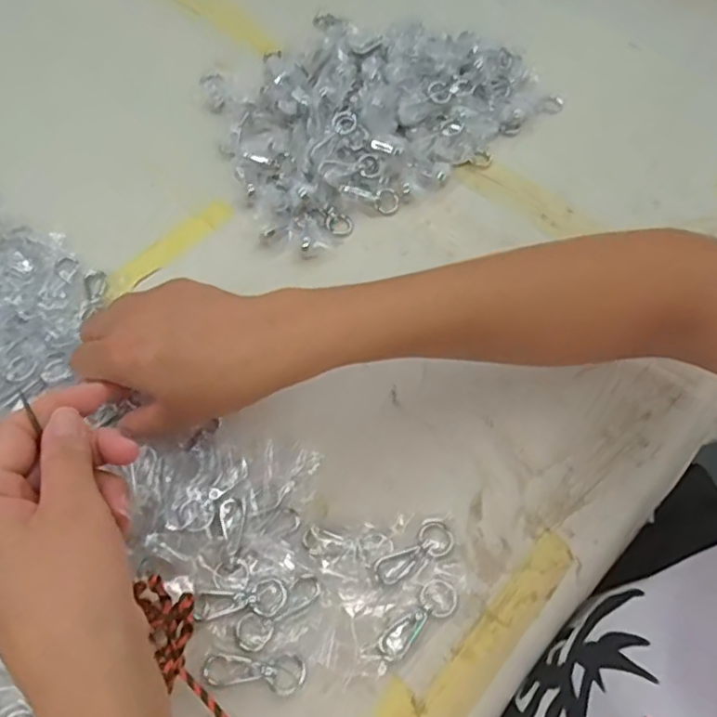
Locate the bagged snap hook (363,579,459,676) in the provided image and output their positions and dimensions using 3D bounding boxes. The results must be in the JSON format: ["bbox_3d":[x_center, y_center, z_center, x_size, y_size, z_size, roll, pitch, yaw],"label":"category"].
[{"bbox_3d":[0.032,0.155,0.361,0.064,0.007,0.020,-36,64,-20],"label":"bagged snap hook"}]

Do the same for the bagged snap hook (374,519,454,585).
[{"bbox_3d":[0.036,0.121,0.384,0.056,0.004,0.024,-36,64,-21],"label":"bagged snap hook"}]

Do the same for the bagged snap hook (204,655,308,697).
[{"bbox_3d":[-0.059,0.177,0.348,0.057,0.004,0.020,4,58,3],"label":"bagged snap hook"}]

